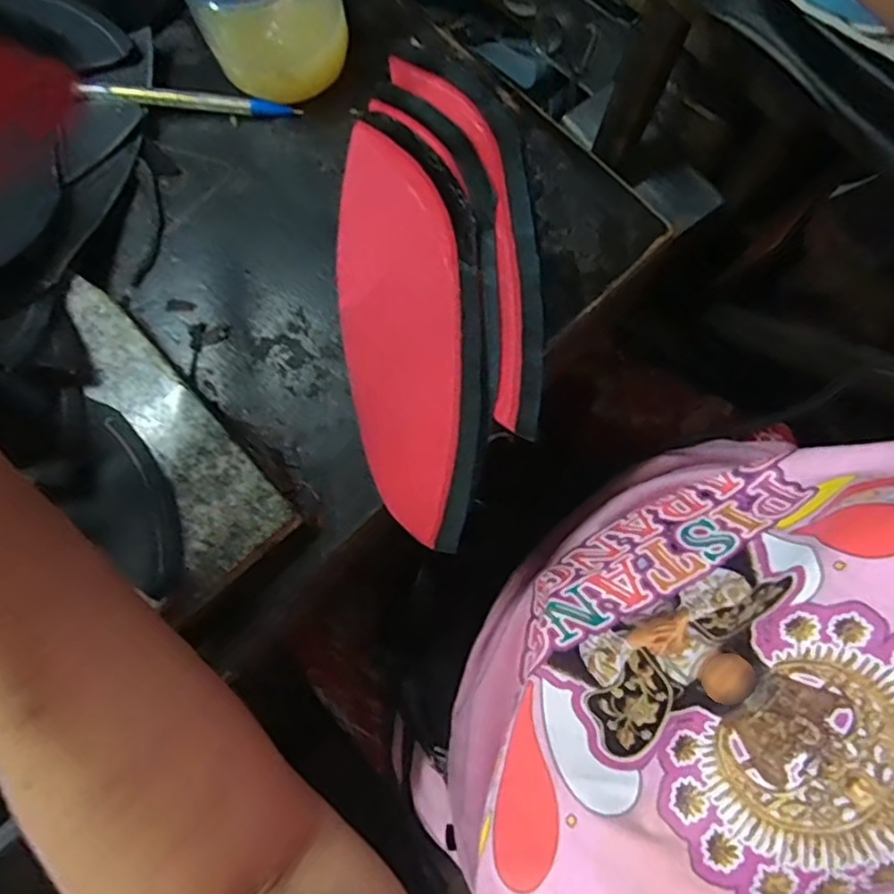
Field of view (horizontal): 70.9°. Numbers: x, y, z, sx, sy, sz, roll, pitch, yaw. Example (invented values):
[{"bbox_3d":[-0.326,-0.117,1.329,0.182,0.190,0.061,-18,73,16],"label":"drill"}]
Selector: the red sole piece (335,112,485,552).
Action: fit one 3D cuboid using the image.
[{"bbox_3d":[-0.017,-0.067,0.316,0.070,0.013,0.222,-8,77,0],"label":"red sole piece"}]

